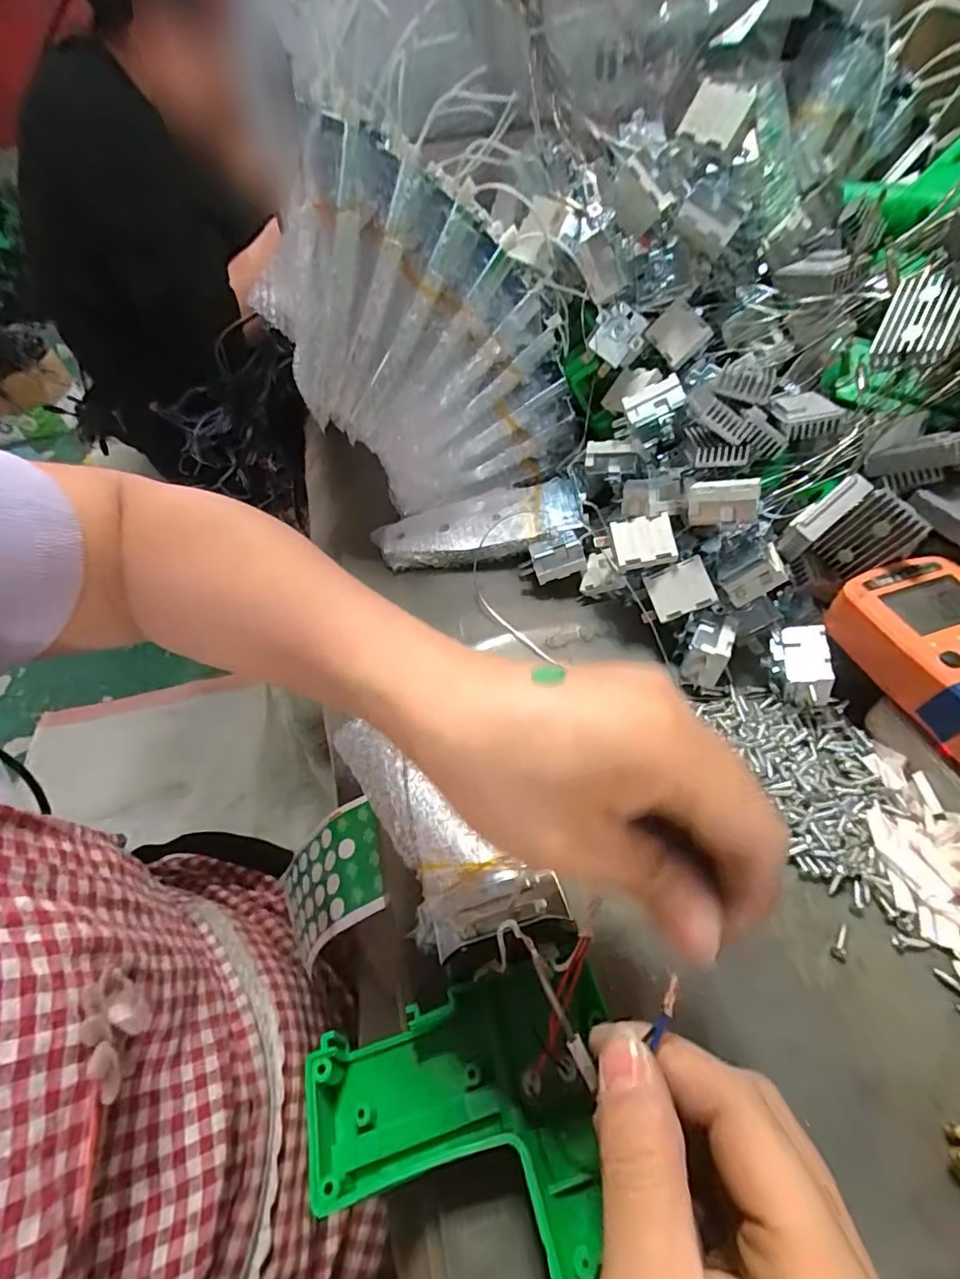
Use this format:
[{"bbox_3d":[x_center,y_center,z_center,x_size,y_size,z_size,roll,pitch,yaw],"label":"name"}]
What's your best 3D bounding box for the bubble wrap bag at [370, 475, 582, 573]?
[{"bbox_3d":[-0.002,-0.086,0.410,0.157,0.027,0.055,-8,50,0],"label":"bubble wrap bag"}]

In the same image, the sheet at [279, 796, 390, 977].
[{"bbox_3d":[-0.083,0.134,0.293,0.081,0.011,0.059,-47,45,17],"label":"sheet"}]

